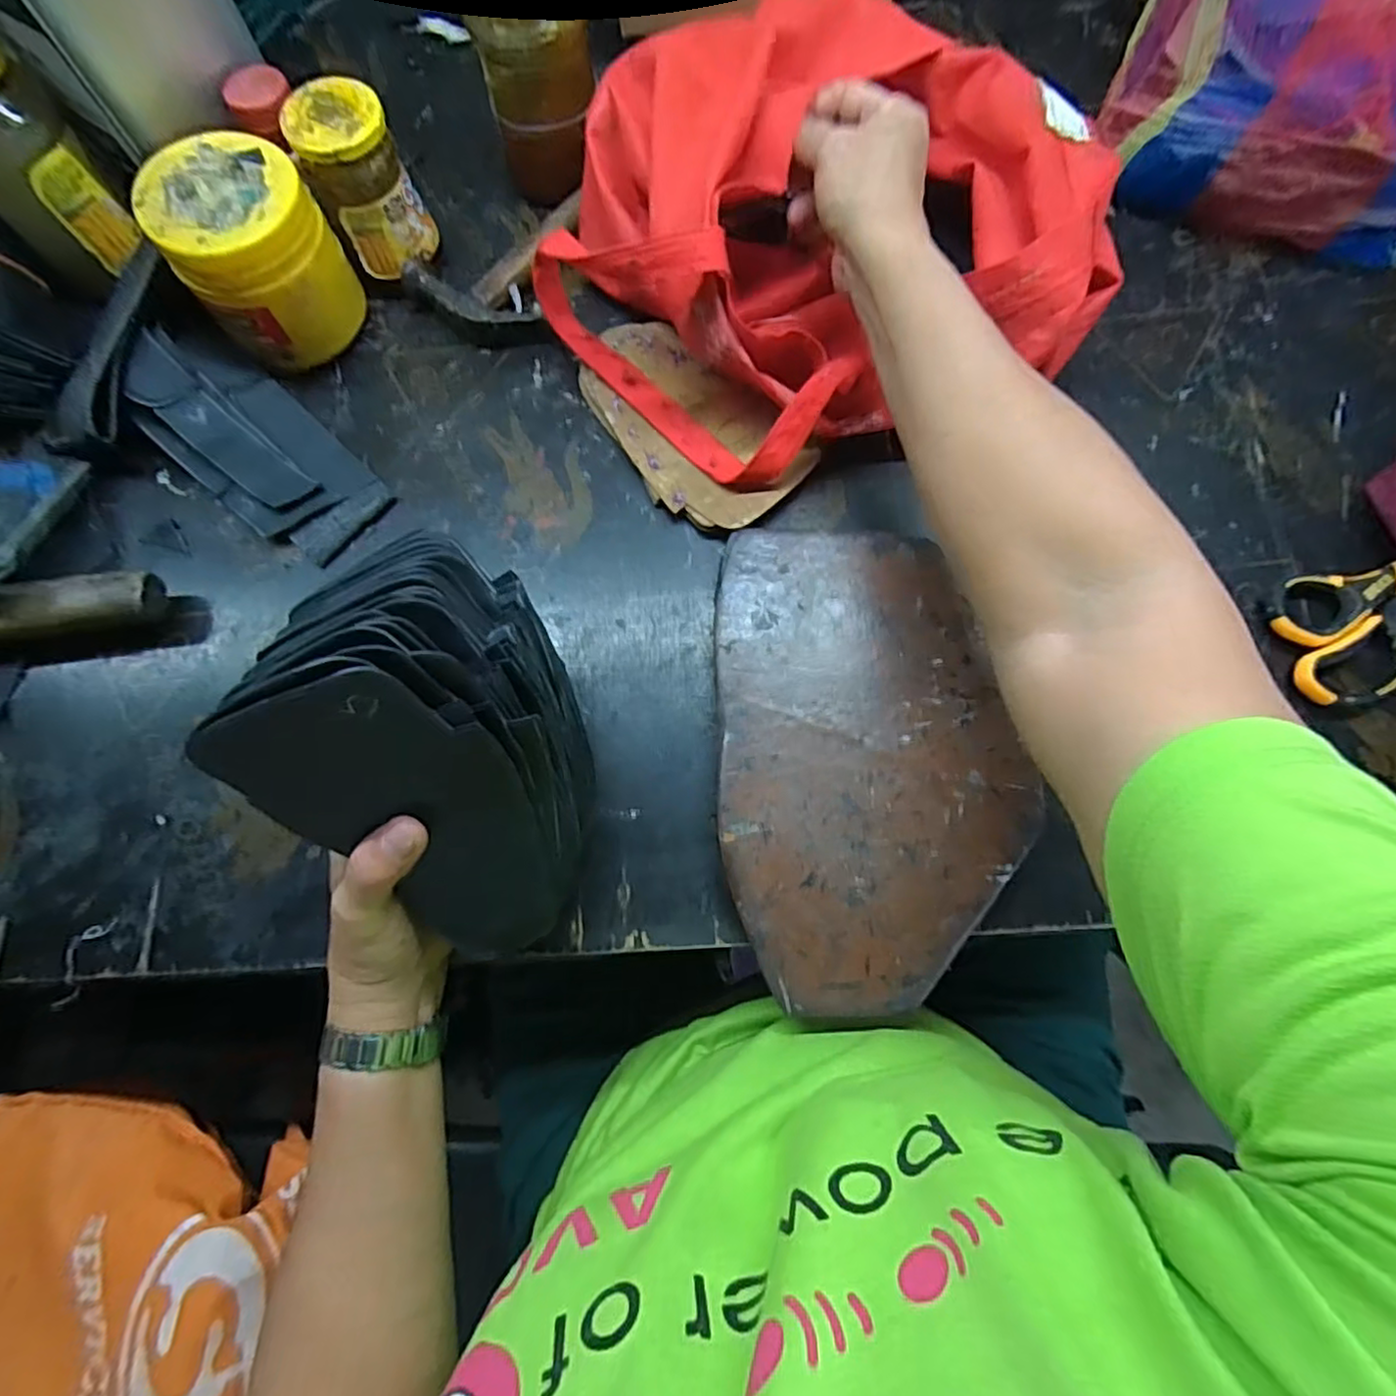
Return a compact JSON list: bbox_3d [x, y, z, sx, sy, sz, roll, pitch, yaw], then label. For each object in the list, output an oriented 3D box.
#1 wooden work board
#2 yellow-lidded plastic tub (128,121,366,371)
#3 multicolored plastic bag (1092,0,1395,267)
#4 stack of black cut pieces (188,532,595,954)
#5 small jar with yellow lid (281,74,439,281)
[{"bbox_3d":[0.097,0.030,0.383,0.163,0.023,0.264,-3,75,0],"label":"wooden work board"},{"bbox_3d":[-0.275,-0.278,0.429,0.089,0.103,0.088,0,75,1],"label":"yellow-lidded plastic tub"},{"bbox_3d":[0.410,-0.405,0.439,0.268,0.141,0.146,44,80,11],"label":"multicolored plastic bag"},{"bbox_3d":[-0.111,0.022,0.303,0.120,0.170,0.105,-32,35,9],"label":"stack of black cut pieces"},{"bbox_3d":[-0.216,-0.333,0.445,0.058,0.107,0.053,0,75,1],"label":"small jar with yellow lid"}]

